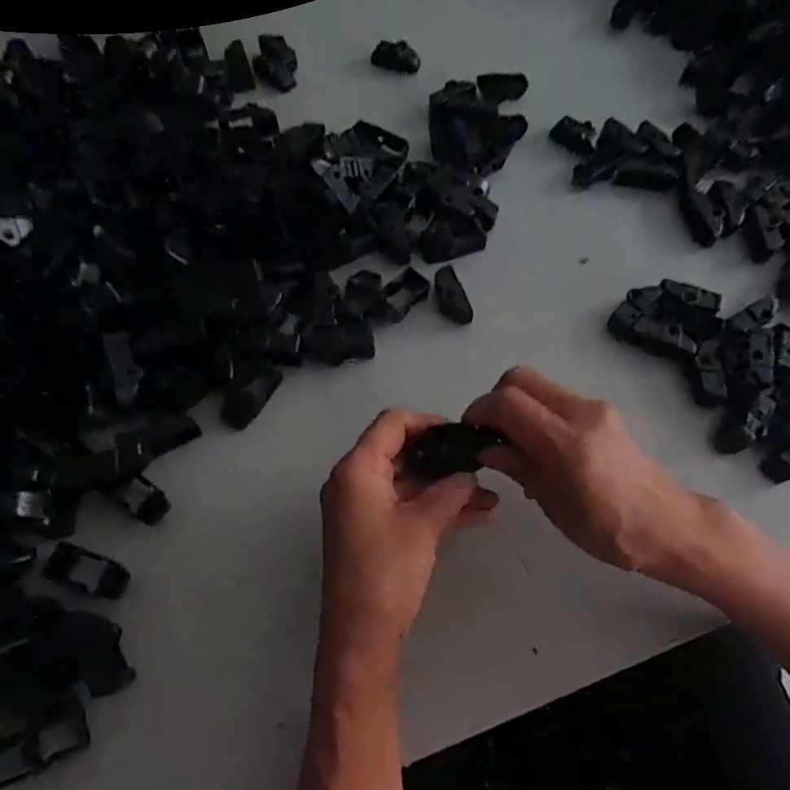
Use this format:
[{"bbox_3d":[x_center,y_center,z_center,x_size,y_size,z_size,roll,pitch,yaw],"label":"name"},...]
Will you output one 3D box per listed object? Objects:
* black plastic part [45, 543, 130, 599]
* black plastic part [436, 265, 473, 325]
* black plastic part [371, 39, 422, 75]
[{"bbox_3d":[-0.181,0.105,0.330,0.047,0.008,0.021,18,67,8],"label":"black plastic part"},{"bbox_3d":[0.042,-0.074,0.414,0.018,0.010,0.045,-21,81,-9],"label":"black plastic part"},{"bbox_3d":[0.002,-0.320,0.528,0.046,0.012,0.025,14,66,7],"label":"black plastic part"}]

